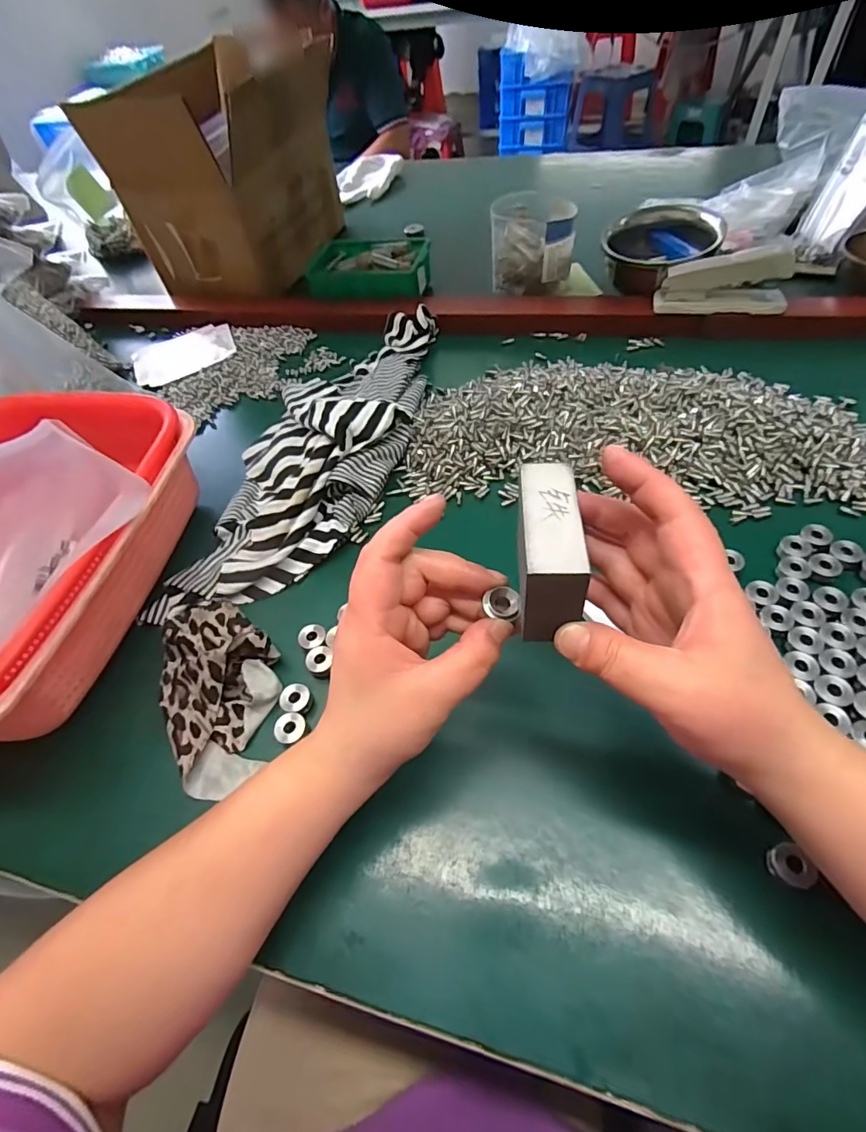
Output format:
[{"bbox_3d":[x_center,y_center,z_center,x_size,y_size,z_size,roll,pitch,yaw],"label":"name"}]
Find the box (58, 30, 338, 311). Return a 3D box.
[{"bbox_3d":[-0.261,-0.517,0.668,0.188,0.193,0.252,8,55,12],"label":"box"}]

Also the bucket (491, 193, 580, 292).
[{"bbox_3d":[0.120,-0.392,0.608,0.097,0.084,0.090,3,54,9],"label":"bucket"}]

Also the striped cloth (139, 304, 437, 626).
[{"bbox_3d":[-0.105,-0.127,0.470,0.162,0.051,0.404,6,55,11],"label":"striped cloth"}]

